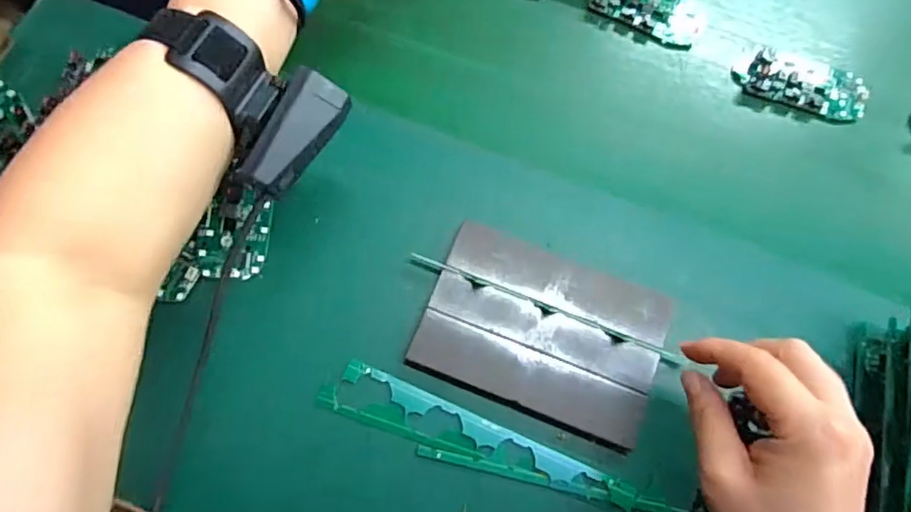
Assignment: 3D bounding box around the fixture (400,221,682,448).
[{"bbox_3d":[0.056,0.048,0.375,0.146,0.014,0.102,22,71,5],"label":"fixture"}]

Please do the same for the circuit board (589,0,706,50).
[{"bbox_3d":[0.155,-0.206,0.478,0.099,0.017,0.047,23,71,6],"label":"circuit board"}]

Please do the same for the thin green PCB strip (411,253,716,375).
[{"bbox_3d":[0.063,0.035,0.377,0.194,0.004,0.005,21,71,6],"label":"thin green PCB strip"}]

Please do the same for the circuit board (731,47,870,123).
[{"bbox_3d":[0.275,-0.137,0.463,0.100,0.012,0.047,15,70,3],"label":"circuit board"}]

